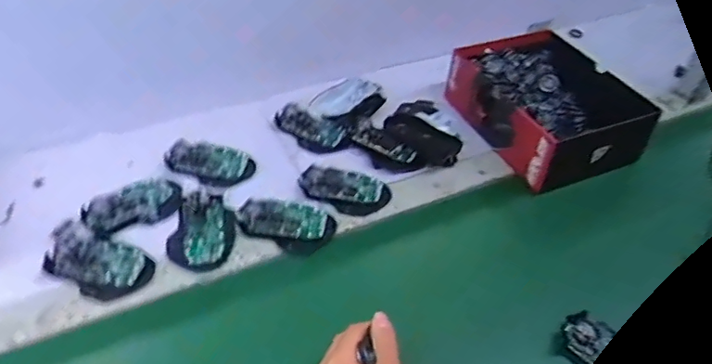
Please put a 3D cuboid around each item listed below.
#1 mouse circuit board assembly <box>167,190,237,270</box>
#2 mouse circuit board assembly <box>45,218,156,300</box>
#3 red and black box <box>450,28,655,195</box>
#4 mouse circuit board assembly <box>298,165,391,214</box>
[{"bbox_3d":[-0.180,0.054,0.656,0.072,0.018,0.107,-2,44,-7],"label":"mouse circuit board assembly"},{"bbox_3d":[-0.288,0.082,0.616,0.131,0.018,0.070,25,47,19],"label":"mouse circuit board assembly"},{"bbox_3d":[0.269,-0.110,0.825,0.197,0.094,0.252,-11,46,-17],"label":"red and black box"},{"bbox_3d":[-0.016,0.007,0.721,0.114,0.020,0.064,17,45,12],"label":"mouse circuit board assembly"}]

